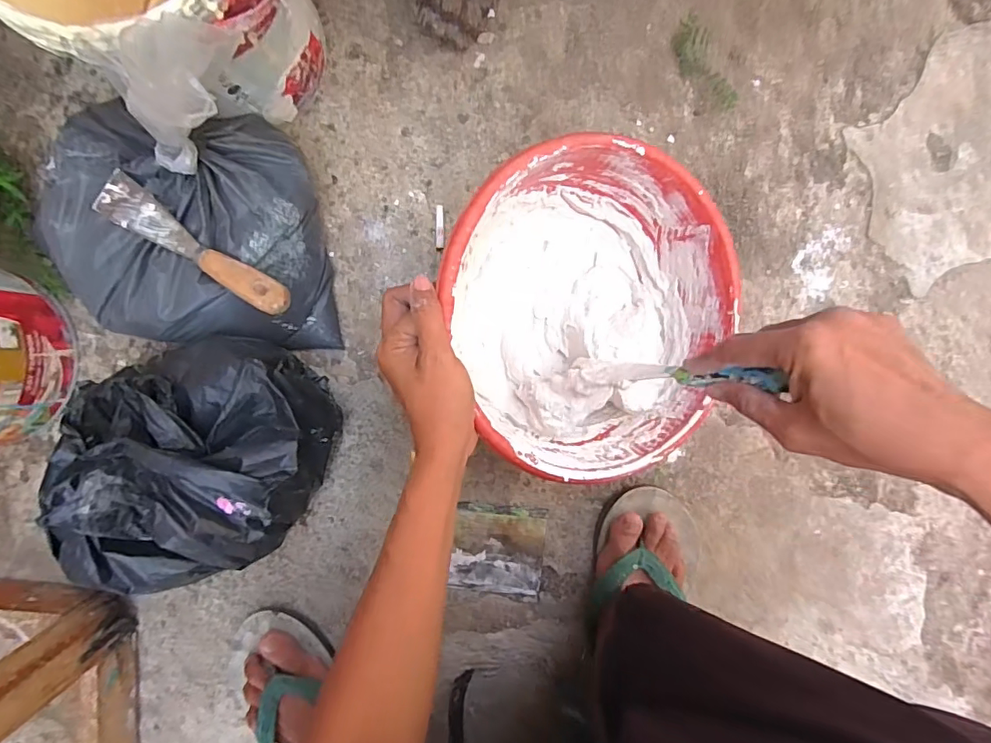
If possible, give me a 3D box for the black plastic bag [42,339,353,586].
[{"bbox_3d":[-0.251,0.075,0.445,0.217,0.136,0.191,-27,94,1],"label":"black plastic bag"}]

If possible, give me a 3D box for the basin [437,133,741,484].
[{"bbox_3d":[0.079,-0.045,0.440,0.245,0.103,0.245,-21,102,-14],"label":"basin"}]

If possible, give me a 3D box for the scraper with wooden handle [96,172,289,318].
[{"bbox_3d":[-0.241,-0.099,0.417,0.169,0.015,0.033,33,93,-2],"label":"scraper with wooden handle"}]

